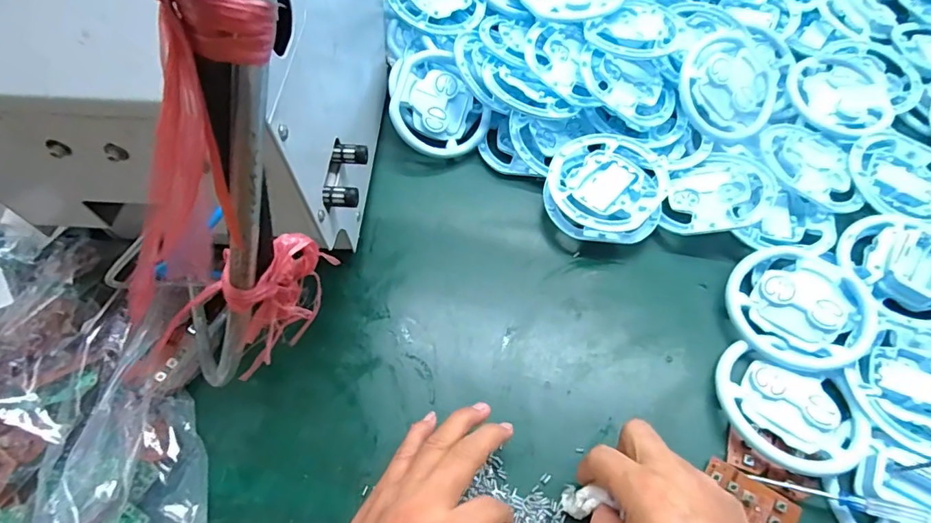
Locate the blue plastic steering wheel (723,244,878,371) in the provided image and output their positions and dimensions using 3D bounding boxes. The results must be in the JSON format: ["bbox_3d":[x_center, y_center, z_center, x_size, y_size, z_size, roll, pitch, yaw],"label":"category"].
[{"bbox_3d":[0.270,0.033,0.391,0.102,0.017,0.102,0,61,1],"label":"blue plastic steering wheel"}]

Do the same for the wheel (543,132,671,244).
[{"bbox_3d":[0.129,-0.070,0.446,0.104,0.020,0.106,0,61,1],"label":"wheel"}]

